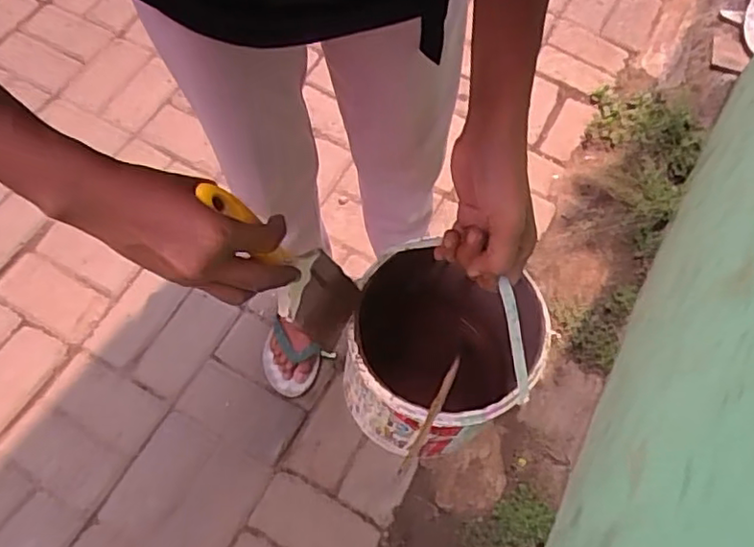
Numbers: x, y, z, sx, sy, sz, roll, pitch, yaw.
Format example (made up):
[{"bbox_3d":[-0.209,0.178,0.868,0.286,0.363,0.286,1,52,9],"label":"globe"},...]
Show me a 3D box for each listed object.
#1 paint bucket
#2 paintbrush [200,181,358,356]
[{"bbox_3d":[0.060,0.068,0.617,0.185,0.276,0.176,0,62,0],"label":"paint bucket"},{"bbox_3d":[-0.067,0.000,0.482,0.012,0.202,0.063,15,72,31],"label":"paintbrush"}]

